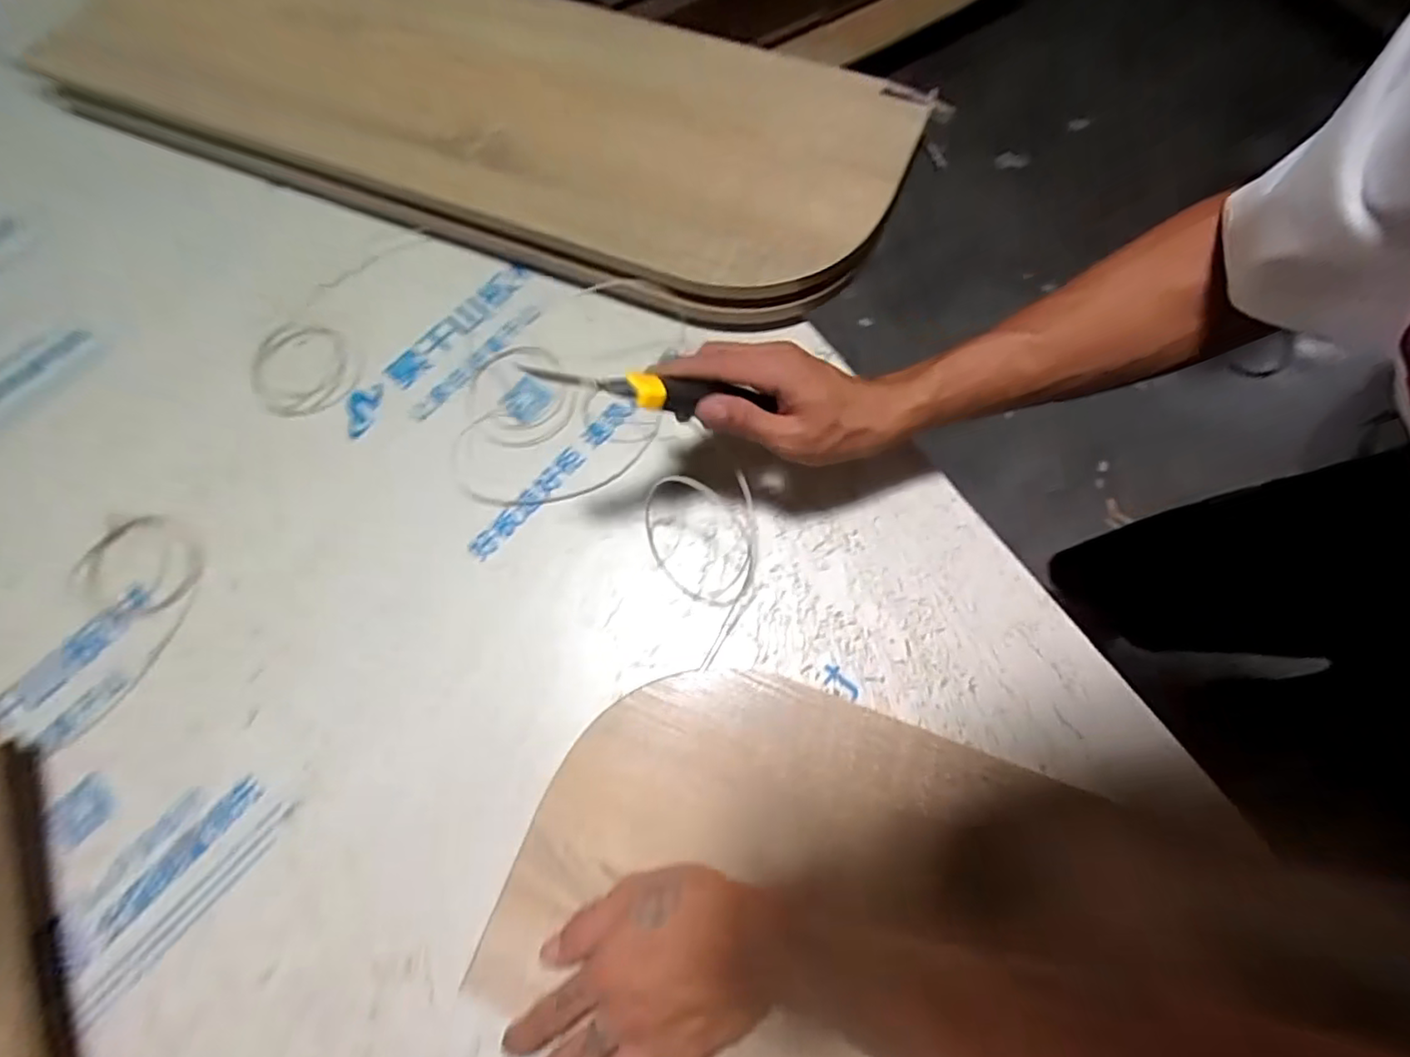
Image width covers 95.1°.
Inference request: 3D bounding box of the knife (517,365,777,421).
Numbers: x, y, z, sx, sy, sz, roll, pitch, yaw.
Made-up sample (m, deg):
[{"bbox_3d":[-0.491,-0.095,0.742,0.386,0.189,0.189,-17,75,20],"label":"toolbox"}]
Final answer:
[{"bbox_3d":[-0.031,-0.082,0.379,0.147,0.026,0.025,-1,66,-29],"label":"knife"}]

